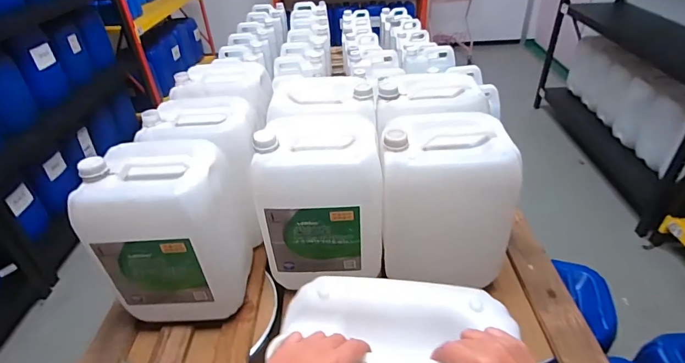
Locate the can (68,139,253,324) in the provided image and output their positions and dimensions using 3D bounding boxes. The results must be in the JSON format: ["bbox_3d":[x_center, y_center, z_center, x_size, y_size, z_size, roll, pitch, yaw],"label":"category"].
[{"bbox_3d":[-0.382,0.116,0.896,0.250,0.373,0.227,-2,37,2],"label":"can"}]

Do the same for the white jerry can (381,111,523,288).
[{"bbox_3d":[0.234,0.041,0.906,0.276,0.331,0.218,4,37,10],"label":"white jerry can"}]

